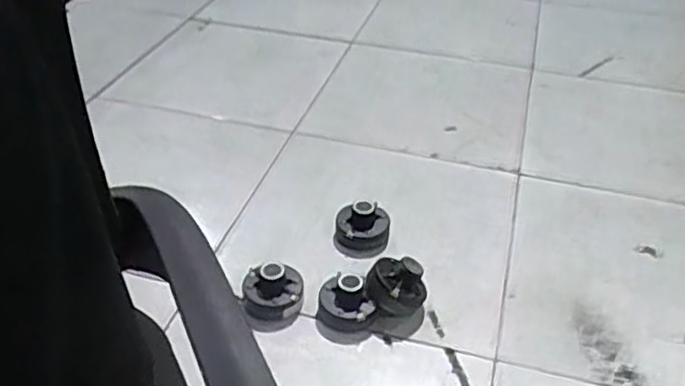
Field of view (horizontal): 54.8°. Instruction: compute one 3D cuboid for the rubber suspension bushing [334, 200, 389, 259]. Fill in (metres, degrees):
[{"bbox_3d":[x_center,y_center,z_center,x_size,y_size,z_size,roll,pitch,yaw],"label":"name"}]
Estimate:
[{"bbox_3d":[0.028,0.050,0.960,0.080,0.055,0.072,4,38,3],"label":"rubber suspension bushing"}]

